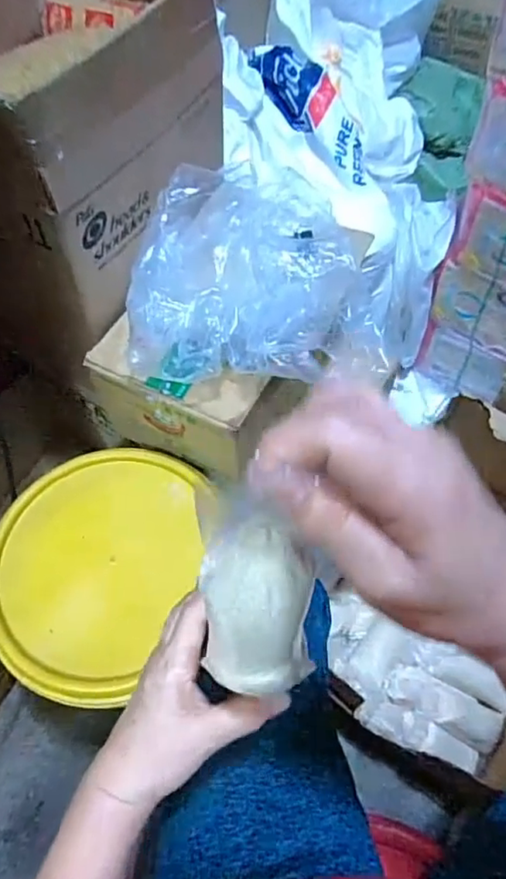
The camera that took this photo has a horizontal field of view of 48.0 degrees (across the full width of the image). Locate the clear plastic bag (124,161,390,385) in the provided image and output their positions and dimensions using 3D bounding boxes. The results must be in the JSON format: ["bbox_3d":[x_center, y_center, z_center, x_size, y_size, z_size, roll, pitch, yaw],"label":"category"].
[{"bbox_3d":[0.006,-0.188,0.631,0.268,0.108,0.232,-1,60,1],"label":"clear plastic bag"}]

